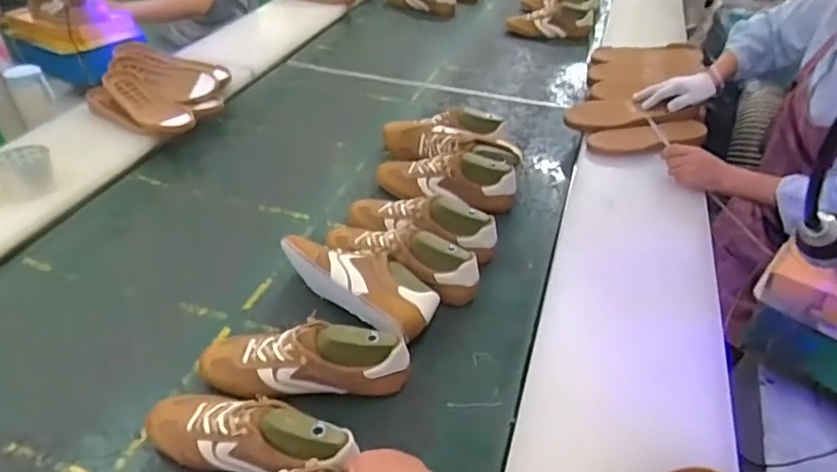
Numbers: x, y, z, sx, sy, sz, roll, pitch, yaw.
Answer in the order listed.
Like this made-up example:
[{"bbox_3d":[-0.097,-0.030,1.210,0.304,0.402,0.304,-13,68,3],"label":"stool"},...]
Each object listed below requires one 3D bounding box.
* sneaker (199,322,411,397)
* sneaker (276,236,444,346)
[{"bbox_3d":[-0.149,0.162,0.756,0.273,0.102,0.081,4,38,1],"label":"sneaker"},{"bbox_3d":[-0.090,0.069,0.889,0.258,0.089,0.111,26,44,26],"label":"sneaker"}]

